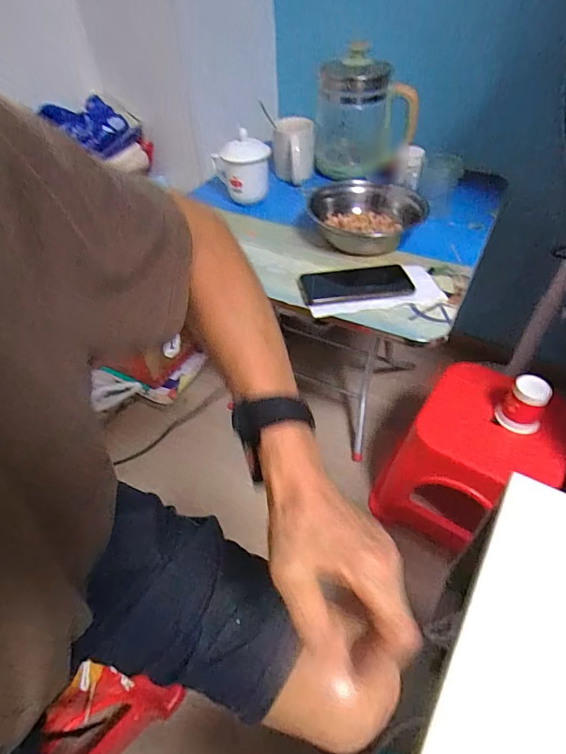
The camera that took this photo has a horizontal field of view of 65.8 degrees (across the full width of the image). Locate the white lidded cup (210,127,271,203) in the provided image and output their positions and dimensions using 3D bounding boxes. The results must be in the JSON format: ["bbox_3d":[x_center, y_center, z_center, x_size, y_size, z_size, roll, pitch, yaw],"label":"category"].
[{"bbox_3d":[-0.076,-0.381,0.800,0.098,0.112,0.087,-7,47,-4],"label":"white lidded cup"}]

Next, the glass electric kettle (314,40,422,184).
[{"bbox_3d":[0.154,-0.503,0.838,0.175,0.210,0.143,0,47,3],"label":"glass electric kettle"}]

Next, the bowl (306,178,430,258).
[{"bbox_3d":[0.138,-0.272,0.747,0.191,0.054,0.160,9,48,11],"label":"bowl"}]

